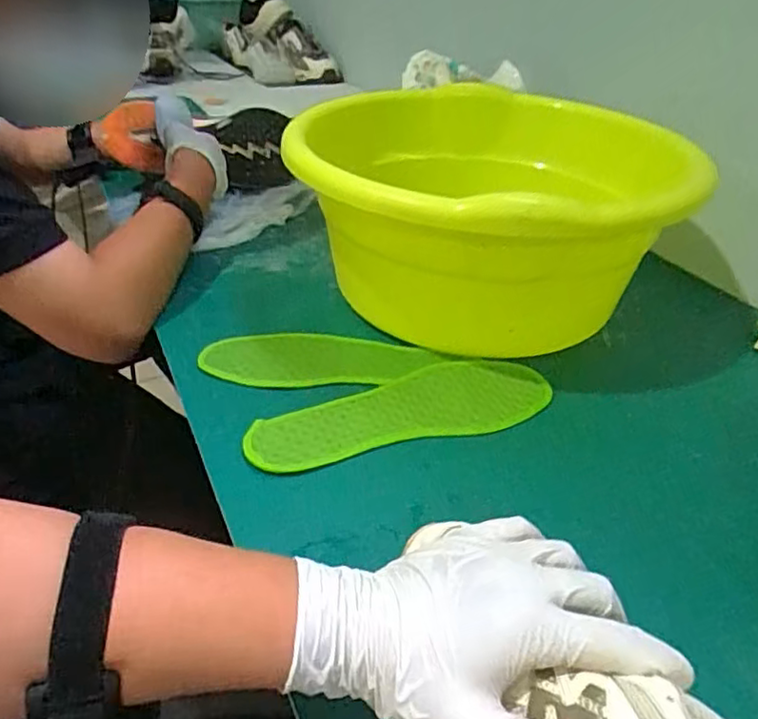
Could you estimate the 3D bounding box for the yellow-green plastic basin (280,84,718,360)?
[{"bbox_3d":[0.104,-0.142,0.629,0.354,0.168,0.356,2,35,-1],"label":"yellow-green plastic basin"}]

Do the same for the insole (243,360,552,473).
[{"bbox_3d":[0.021,0.040,0.512,0.252,0.011,0.080,-8,37,-15],"label":"insole"}]

